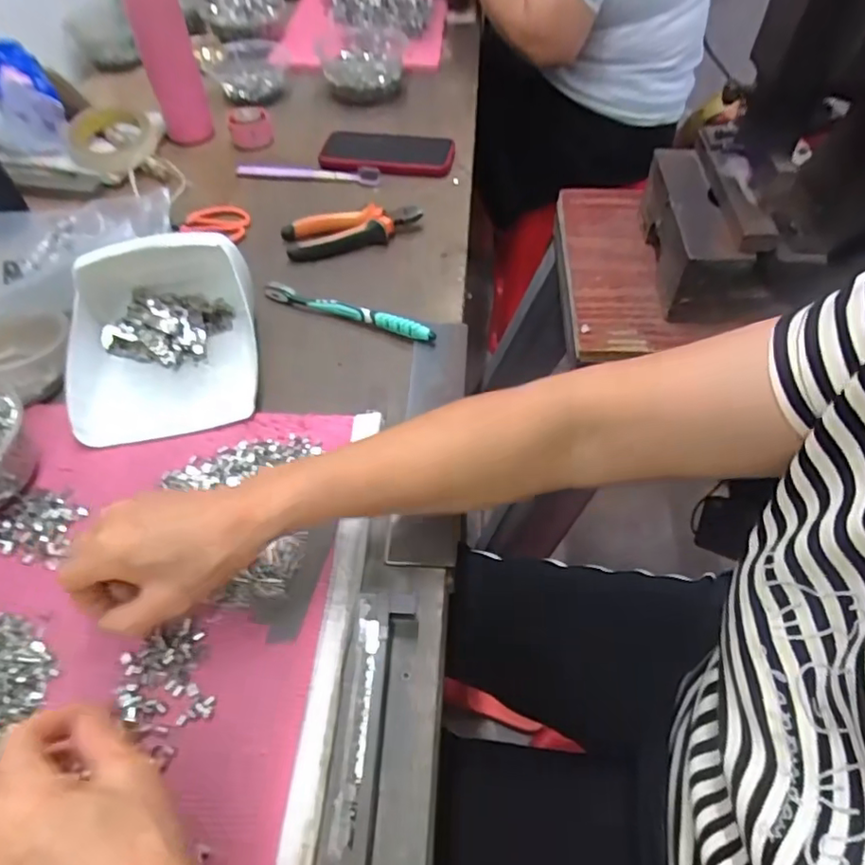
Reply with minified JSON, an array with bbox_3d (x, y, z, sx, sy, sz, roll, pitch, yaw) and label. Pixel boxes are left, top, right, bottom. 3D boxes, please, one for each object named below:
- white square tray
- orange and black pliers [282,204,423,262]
[{"bbox_3d":[-0.234,-0.089,0.506,0.153,0.080,0.175,-6,54,-7],"label":"white square tray"},{"bbox_3d":[-0.085,-0.226,0.647,0.150,0.024,0.054,-14,53,-9],"label":"orange and black pliers"}]

